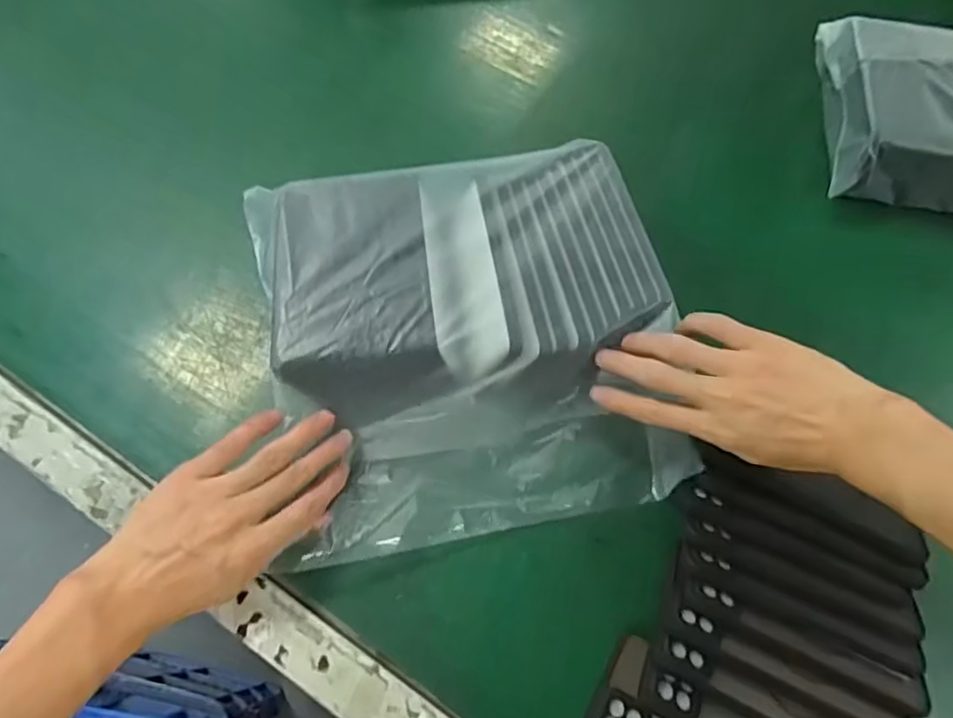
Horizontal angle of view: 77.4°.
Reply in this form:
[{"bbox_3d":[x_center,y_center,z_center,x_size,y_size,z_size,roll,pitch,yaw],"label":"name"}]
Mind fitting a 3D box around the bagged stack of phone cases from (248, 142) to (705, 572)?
[{"bbox_3d":[-0.008,-0.017,0.476,0.308,0.077,0.289,-10,67,-7],"label":"bagged stack of phone cases"}]

